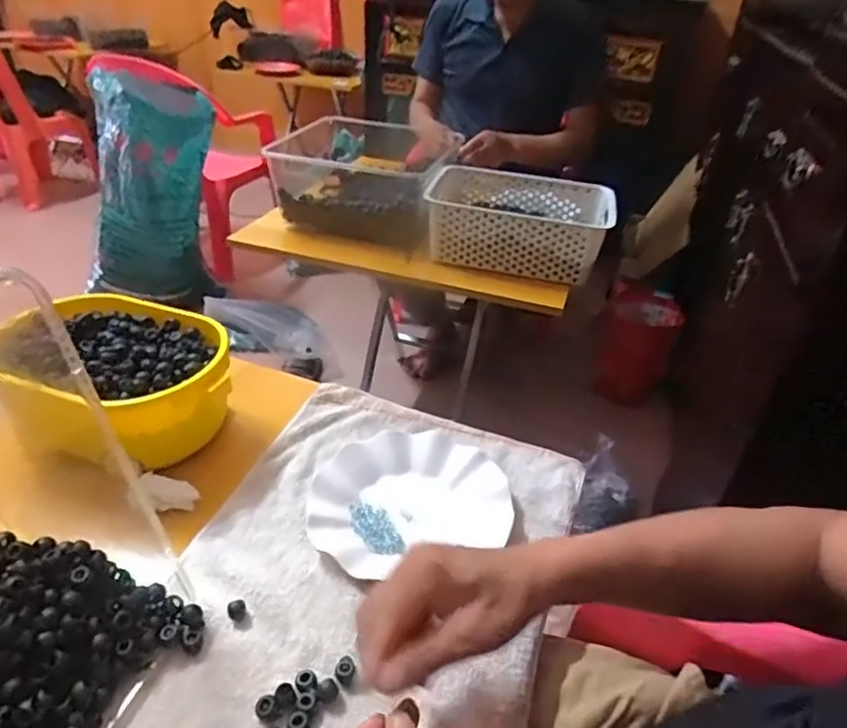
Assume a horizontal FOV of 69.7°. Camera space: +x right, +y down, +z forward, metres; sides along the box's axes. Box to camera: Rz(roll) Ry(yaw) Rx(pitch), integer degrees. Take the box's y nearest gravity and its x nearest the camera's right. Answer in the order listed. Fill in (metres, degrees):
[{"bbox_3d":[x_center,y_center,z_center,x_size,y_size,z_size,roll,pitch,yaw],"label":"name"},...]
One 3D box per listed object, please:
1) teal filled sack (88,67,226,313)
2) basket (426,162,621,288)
[{"bbox_3d":[-0.725,-0.468,1.640,0.324,0.567,0.246,7,34,6],"label":"teal filled sack"},{"bbox_3d":[0.165,-0.245,1.061,0.311,0.109,0.212,7,34,5],"label":"basket"}]

